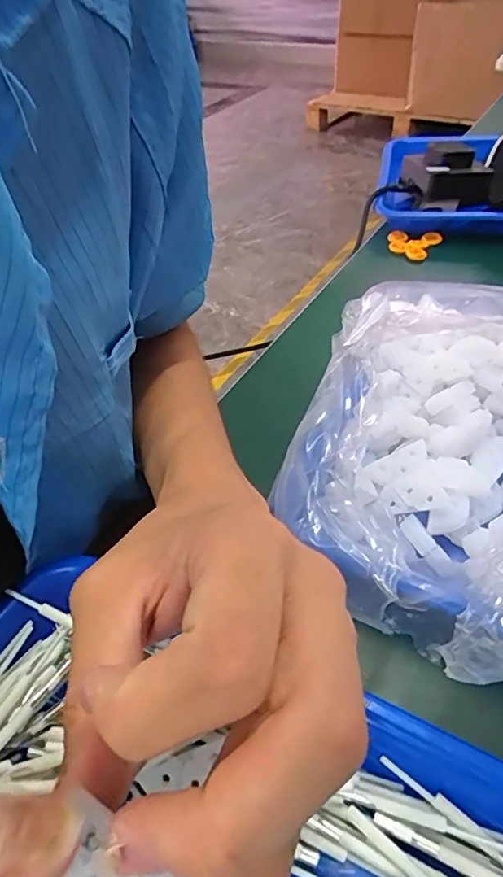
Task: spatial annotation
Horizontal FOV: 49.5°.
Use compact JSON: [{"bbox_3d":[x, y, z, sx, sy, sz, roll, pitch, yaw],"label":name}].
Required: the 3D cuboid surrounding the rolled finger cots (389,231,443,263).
[{"bbox_3d":[0.162,-0.197,0.551,0.050,0.013,0.045,14,47,18],"label":"rolled finger cots"}]

